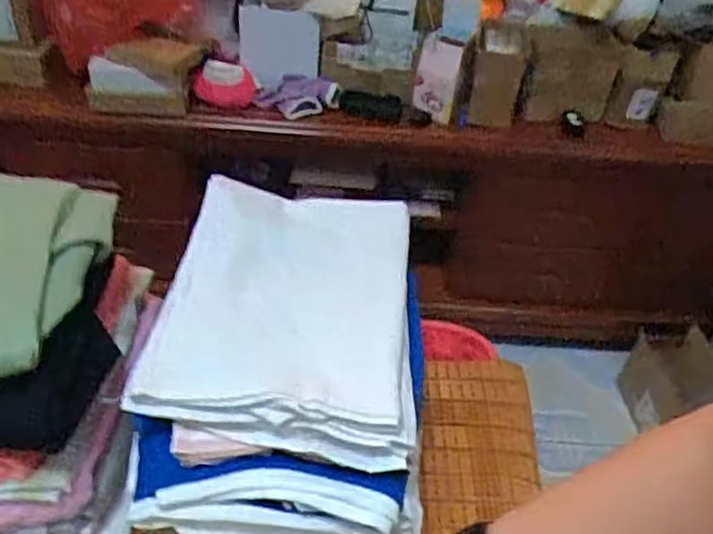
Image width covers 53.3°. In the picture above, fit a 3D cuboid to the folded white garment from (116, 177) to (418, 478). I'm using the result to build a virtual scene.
[{"bbox_3d":[-0.053,0.028,0.667,0.234,0.079,0.293,10,41,3],"label":"folded white garment"}]

